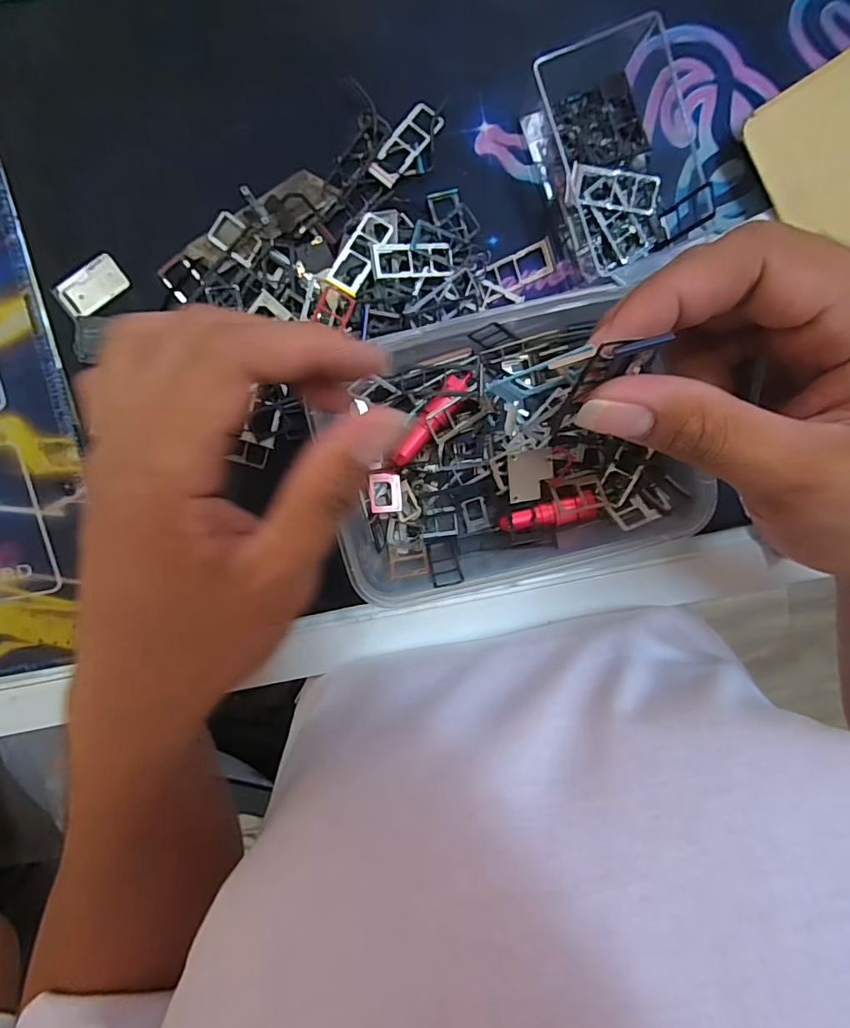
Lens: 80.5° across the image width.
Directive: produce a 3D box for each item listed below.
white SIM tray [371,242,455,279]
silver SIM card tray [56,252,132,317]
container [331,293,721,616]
[{"bbox_3d":[-0.005,-0.119,0.235,0.038,0.004,0.015,-12,99,-19],"label":"white SIM tray"},{"bbox_3d":[-0.155,-0.106,0.235,0.031,0.004,0.018,-35,99,3],"label":"silver SIM card tray"},{"bbox_3d":[0.040,-0.033,0.241,0.164,0.038,0.123,-15,99,0],"label":"container"}]

